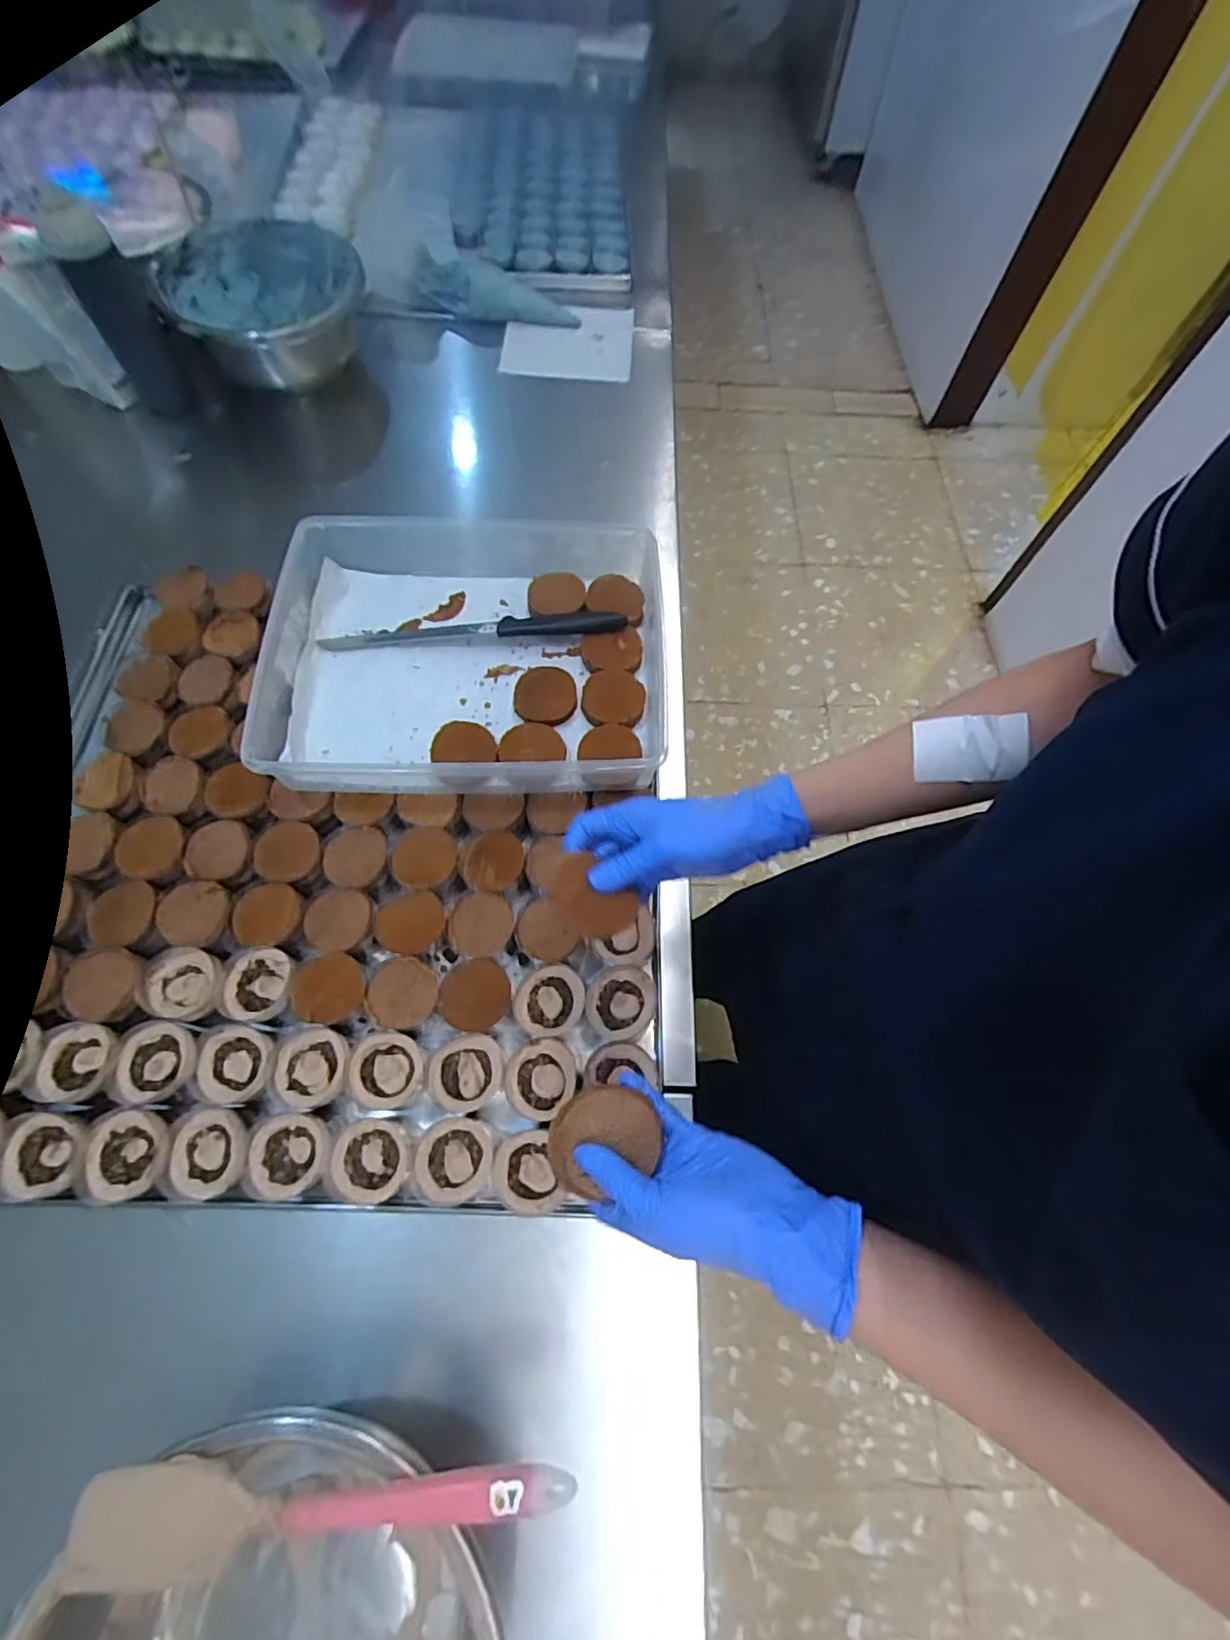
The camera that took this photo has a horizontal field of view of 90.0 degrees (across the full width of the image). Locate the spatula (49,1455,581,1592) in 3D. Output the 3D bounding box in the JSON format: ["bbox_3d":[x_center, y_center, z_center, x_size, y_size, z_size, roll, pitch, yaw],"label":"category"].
[{"bbox_3d":[-0.160,0.376,0.337,0.265,0.012,0.048,-3,65,-3],"label":"spatula"}]

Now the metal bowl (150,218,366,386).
[{"bbox_3d":[-0.486,-0.735,0.878,0.227,0.116,0.248,0,65,-1],"label":"metal bowl"}]

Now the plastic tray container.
[{"bbox_3d":[-0.140,-0.161,0.601,0.368,0.075,0.290,0,65,-1],"label":"plastic tray container"}]

